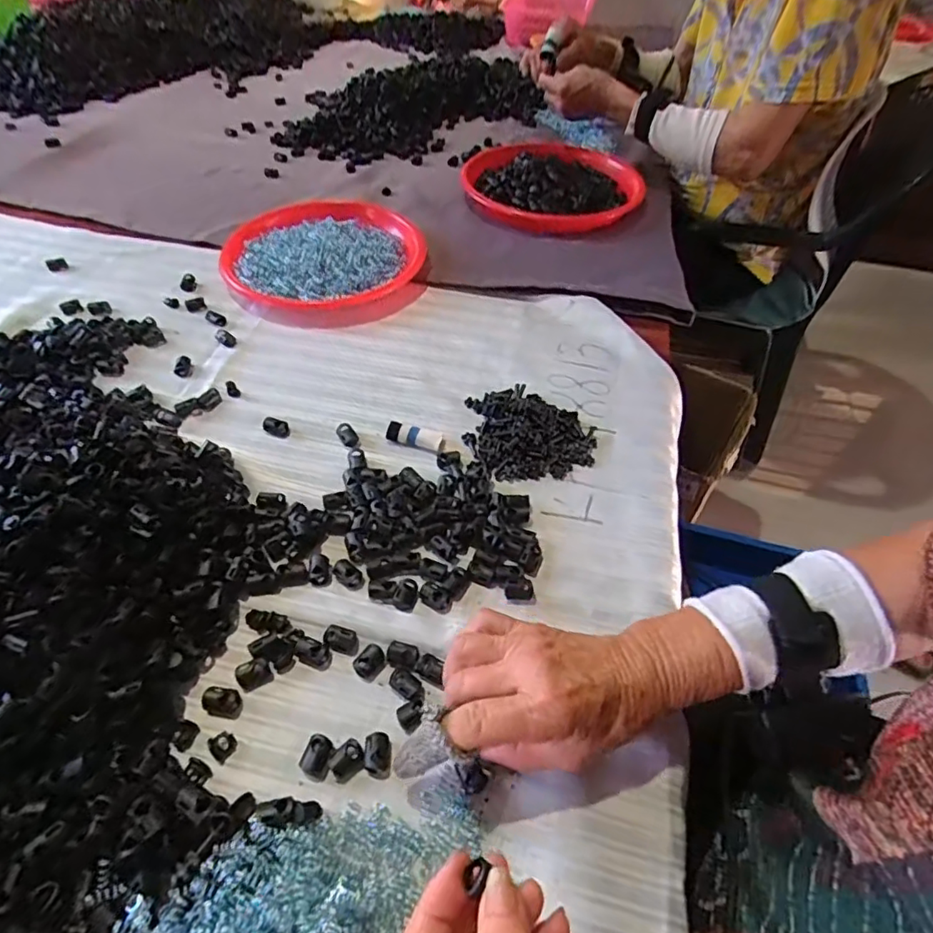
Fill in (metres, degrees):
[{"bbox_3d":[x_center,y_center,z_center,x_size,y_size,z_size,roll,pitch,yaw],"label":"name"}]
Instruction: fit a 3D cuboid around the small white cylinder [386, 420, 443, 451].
[{"bbox_3d":[-0.044,-0.026,0.487,0.048,0.012,0.016,15,51,10],"label":"small white cylinder"}]

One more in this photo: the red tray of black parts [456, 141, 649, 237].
[{"bbox_3d":[0.106,-0.366,0.721,0.215,0.035,0.177,4,50,0],"label":"red tray of black parts"}]

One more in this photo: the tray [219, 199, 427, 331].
[{"bbox_3d":[-0.163,-0.239,0.650,0.225,0.032,0.195,9,50,5],"label":"tray"}]

